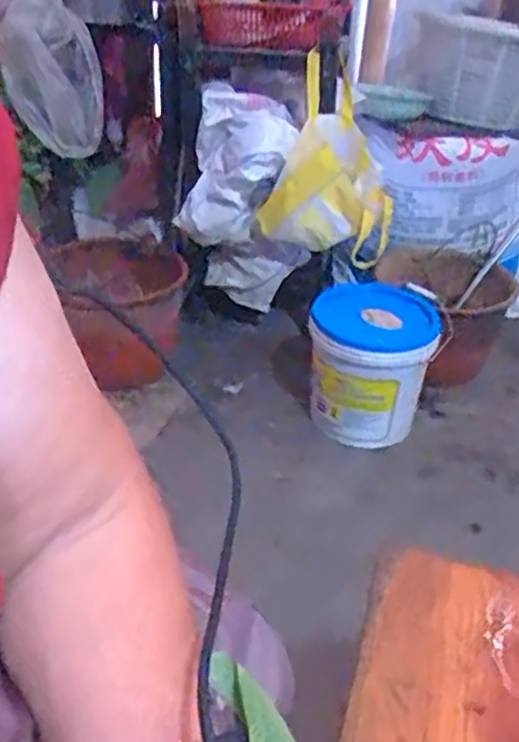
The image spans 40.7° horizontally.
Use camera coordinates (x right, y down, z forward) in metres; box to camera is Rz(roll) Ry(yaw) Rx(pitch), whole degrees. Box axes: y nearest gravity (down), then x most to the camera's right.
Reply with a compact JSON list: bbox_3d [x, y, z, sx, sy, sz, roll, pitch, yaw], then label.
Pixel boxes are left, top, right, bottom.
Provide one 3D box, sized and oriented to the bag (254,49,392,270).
[{"bbox_3d":[0.126,-0.407,1.360,0.243,0.317,0.178,4,34,1],"label":"bag"}]

